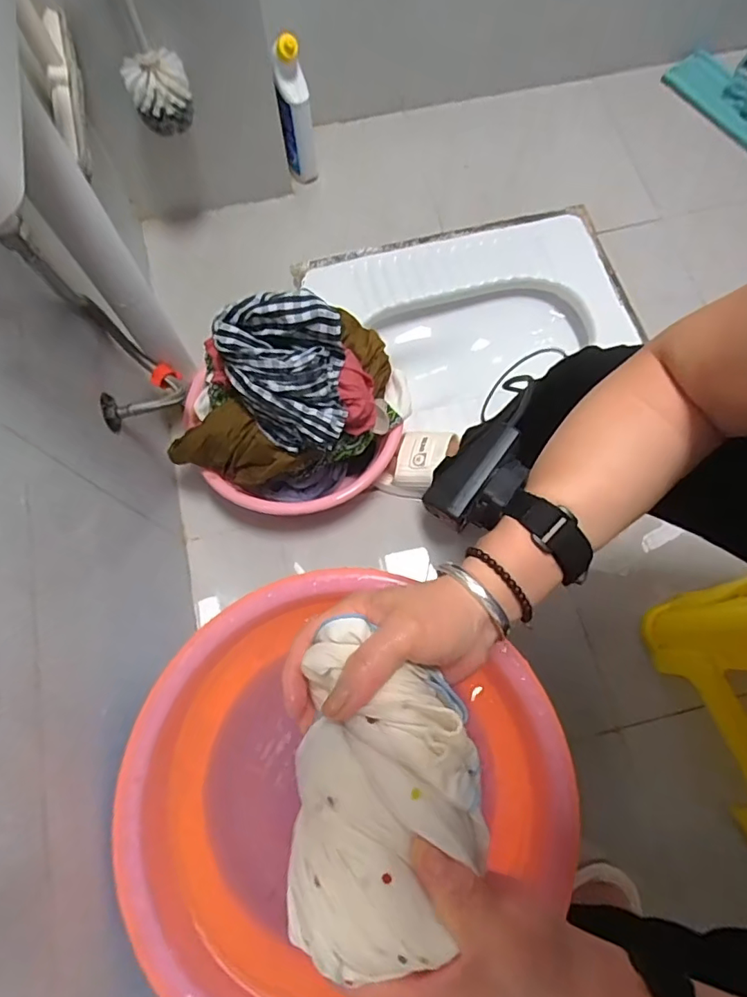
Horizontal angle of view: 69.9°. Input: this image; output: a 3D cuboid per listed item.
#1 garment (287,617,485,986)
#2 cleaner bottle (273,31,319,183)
[{"bbox_3d":[0.008,0.139,0.263,0.089,0.039,0.143,3,73,1],"label":"garment"},{"bbox_3d":[-0.127,-0.625,0.875,0.053,0.209,0.043,-7,73,-2],"label":"cleaner bottle"}]

